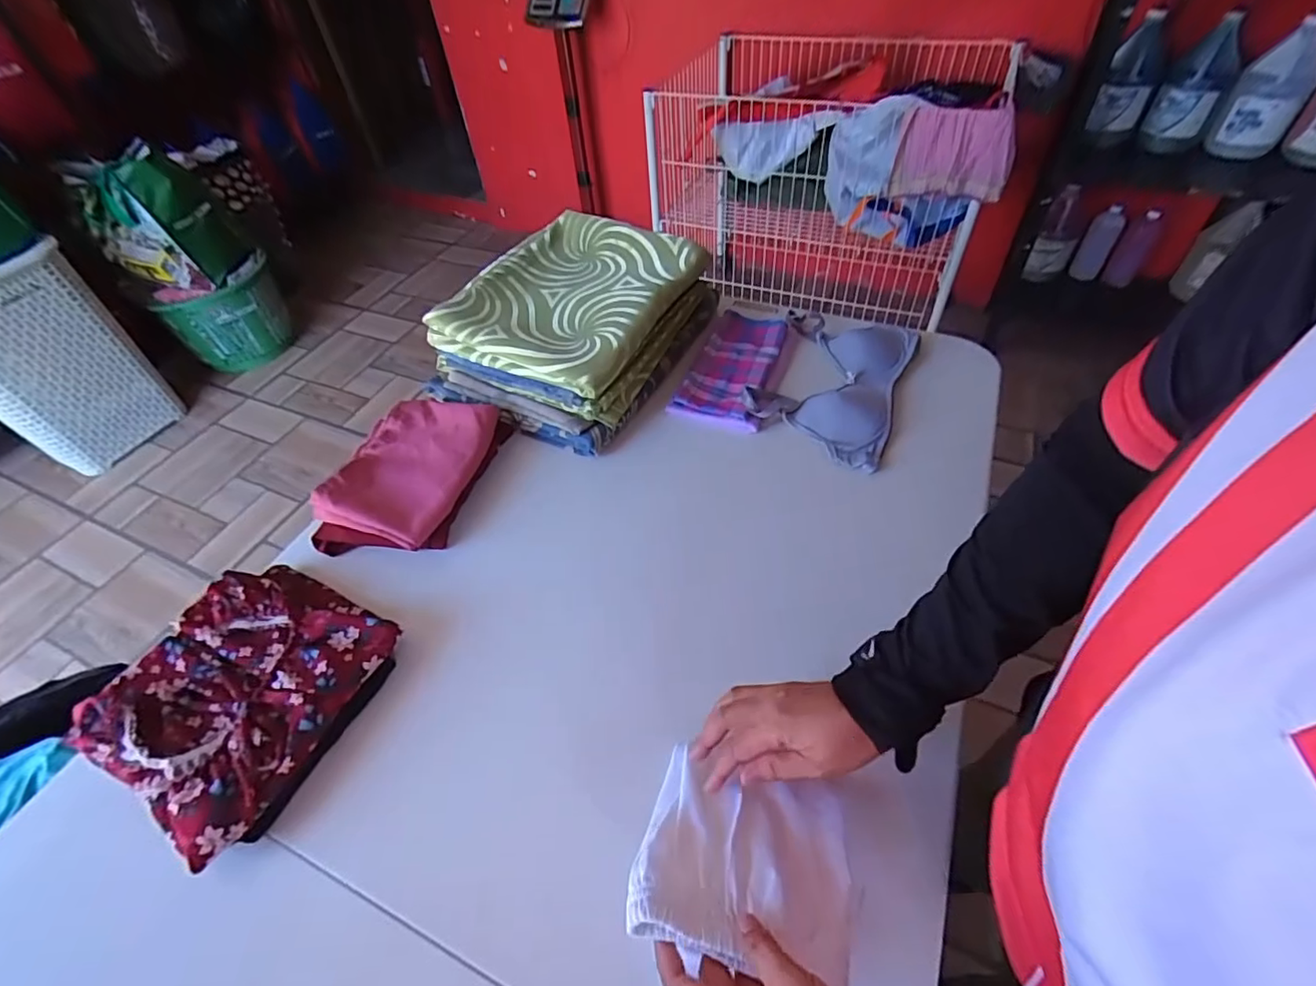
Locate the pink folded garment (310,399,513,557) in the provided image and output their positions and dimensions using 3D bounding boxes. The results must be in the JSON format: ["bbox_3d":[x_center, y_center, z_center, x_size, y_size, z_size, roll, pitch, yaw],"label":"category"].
[{"bbox_3d":[-0.297,-0.027,0.703,0.173,0.055,0.208,4,51,8],"label":"pink folded garment"}]

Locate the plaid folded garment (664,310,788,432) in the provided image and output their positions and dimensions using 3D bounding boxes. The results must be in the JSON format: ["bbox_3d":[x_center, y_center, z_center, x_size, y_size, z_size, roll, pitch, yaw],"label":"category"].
[{"bbox_3d":[0.107,-0.185,0.814,0.116,0.027,0.235,12,52,14],"label":"plaid folded garment"}]

